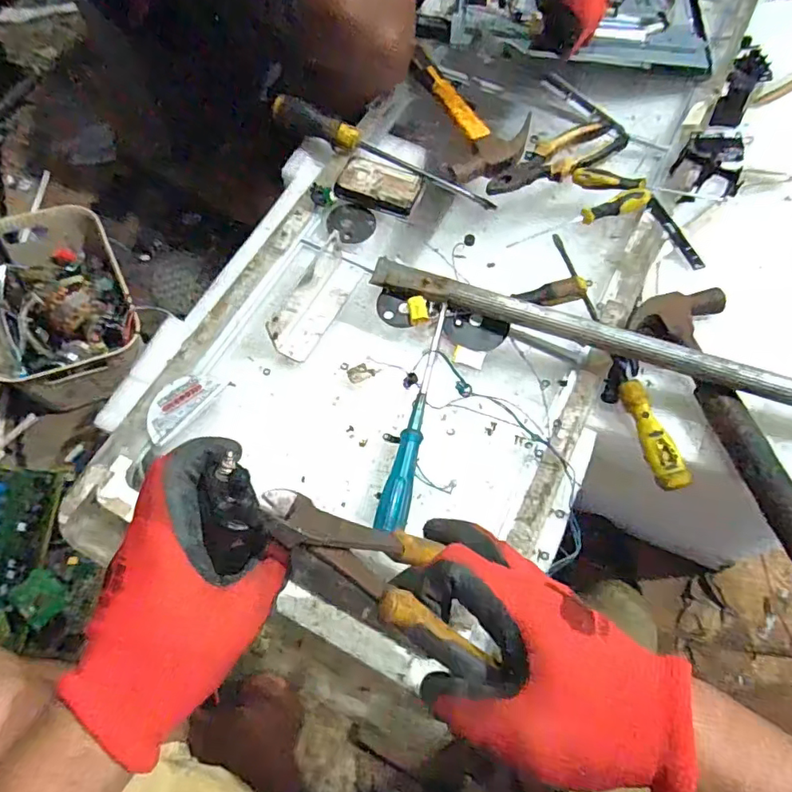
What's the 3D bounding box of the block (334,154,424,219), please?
[{"bbox_3d":[-0.019,-0.248,0.612,0.094,0.017,0.061,18,68,8],"label":"block"}]

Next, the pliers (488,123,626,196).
[{"bbox_3d":[0.186,-0.296,0.634,0.175,0.022,0.081,-15,68,-6],"label":"pliers"}]

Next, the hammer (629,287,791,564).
[{"bbox_3d":[0.333,0.020,0.492,0.095,0.052,0.305,-15,68,-6],"label":"hammer"}]

